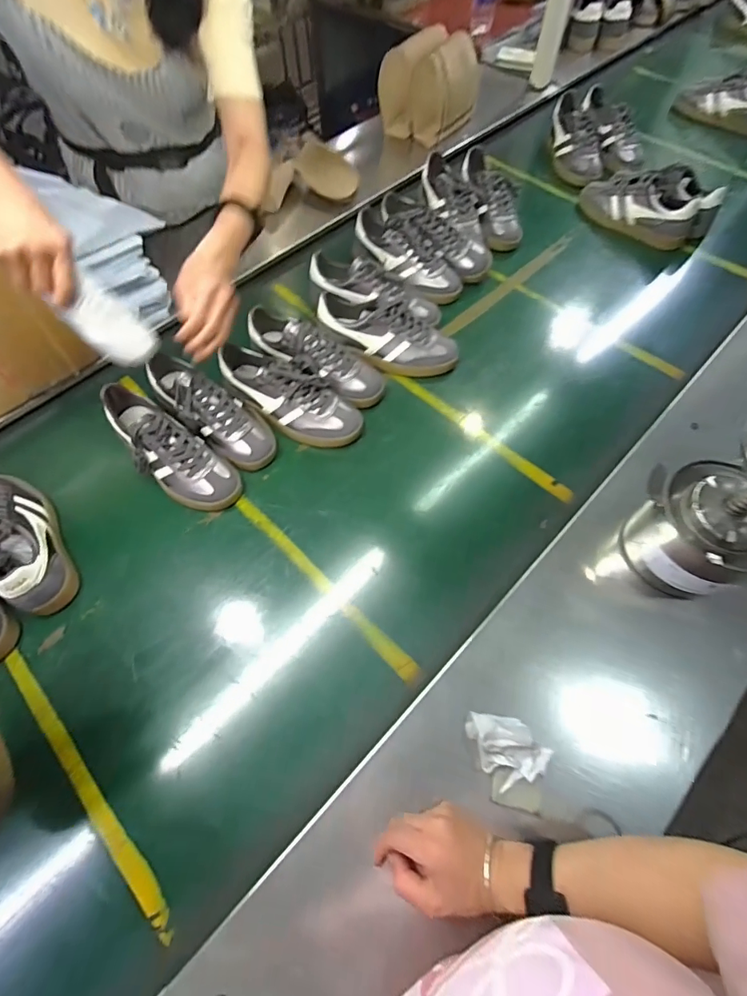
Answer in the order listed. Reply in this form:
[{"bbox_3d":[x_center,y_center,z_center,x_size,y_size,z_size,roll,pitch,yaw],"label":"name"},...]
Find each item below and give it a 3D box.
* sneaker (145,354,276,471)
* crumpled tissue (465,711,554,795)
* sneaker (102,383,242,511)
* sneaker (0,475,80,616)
[{"bbox_3d":[-0.258,-0.149,0.712,0.099,0.086,0.249,-39,66,-21],"label":"sneaker"},{"bbox_3d":[0.147,0.265,0.487,0.072,0.031,0.076,-17,60,-10],"label":"crumpled tissue"},{"bbox_3d":[-0.309,-0.072,0.682,0.242,0.091,0.094,37,66,21],"label":"sneaker"},{"bbox_3d":[-0.484,0.041,0.610,0.073,0.087,0.229,-35,64,-19],"label":"sneaker"}]

